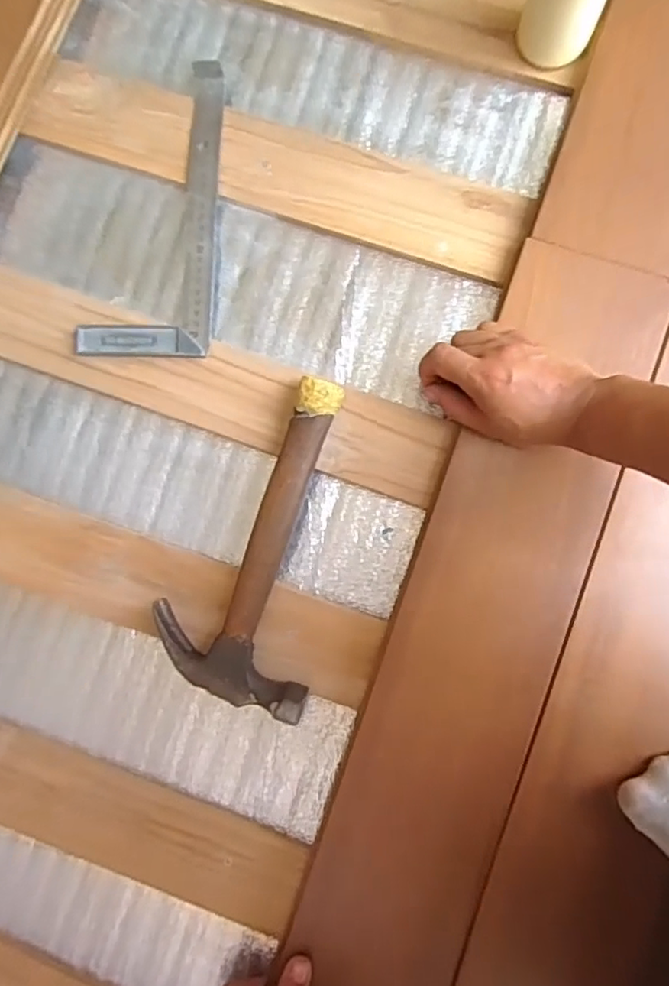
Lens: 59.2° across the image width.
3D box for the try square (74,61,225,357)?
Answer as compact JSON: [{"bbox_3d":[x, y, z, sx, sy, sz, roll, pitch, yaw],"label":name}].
[{"bbox_3d":[-0.163,-0.251,0.529,0.117,0.014,0.258,4,88,6],"label":"try square"}]

